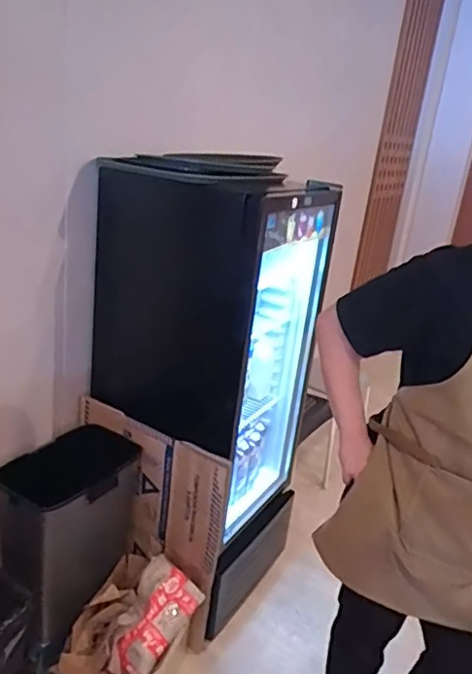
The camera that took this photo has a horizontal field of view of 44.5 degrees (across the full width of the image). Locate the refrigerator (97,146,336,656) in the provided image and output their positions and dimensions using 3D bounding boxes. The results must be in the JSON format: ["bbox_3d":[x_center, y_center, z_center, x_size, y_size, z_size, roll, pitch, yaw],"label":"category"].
[{"bbox_3d":[-0.078,0.115,1.846,0.533,1.297,0.612,18,23,26],"label":"refrigerator"}]

